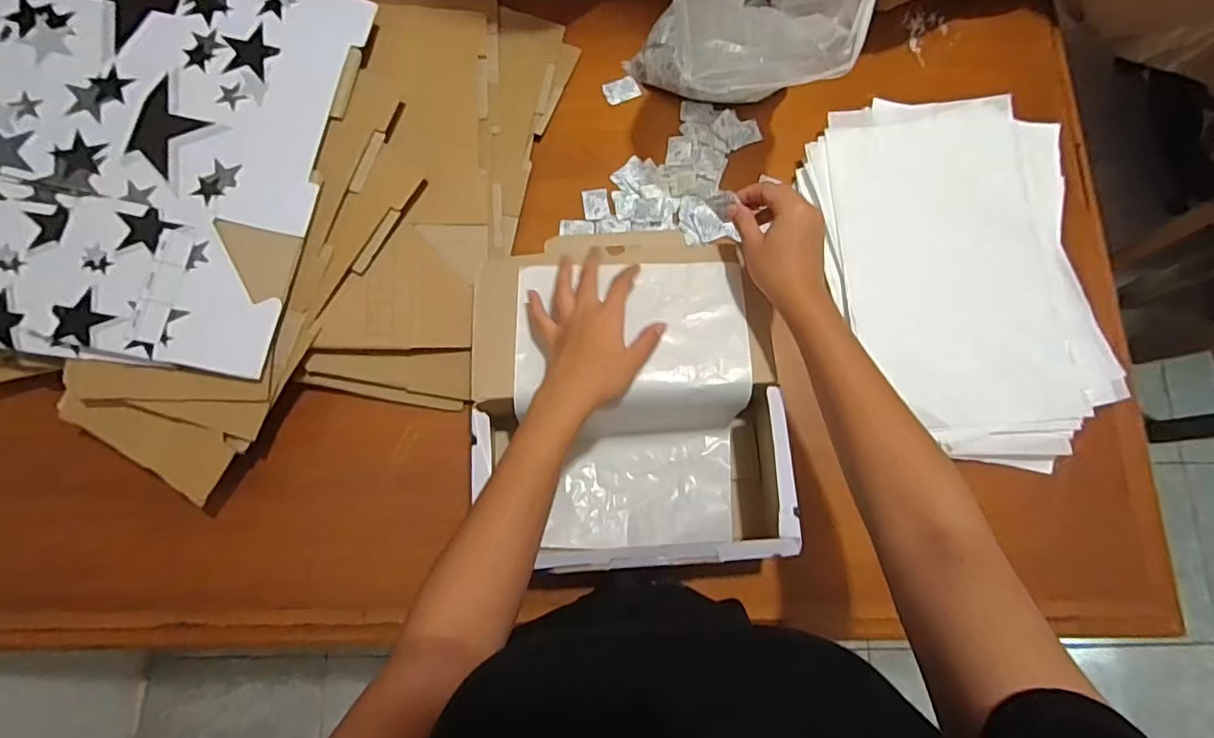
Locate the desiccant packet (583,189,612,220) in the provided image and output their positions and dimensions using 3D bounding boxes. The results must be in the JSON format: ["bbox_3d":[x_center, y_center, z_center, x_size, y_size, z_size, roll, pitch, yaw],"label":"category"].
[{"bbox_3d":[-0.012,-0.190,0.647,0.029,0.004,0.039,-8,78,-3],"label":"desiccant packet"}]

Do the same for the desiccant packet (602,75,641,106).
[{"bbox_3d":[0.017,-0.337,0.678,0.041,0.004,0.031,-26,80,-6],"label":"desiccant packet"}]

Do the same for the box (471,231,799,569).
[{"bbox_3d":[0.017,0.026,0.554,0.273,0.110,0.306,-4,78,-2],"label":"box"}]

